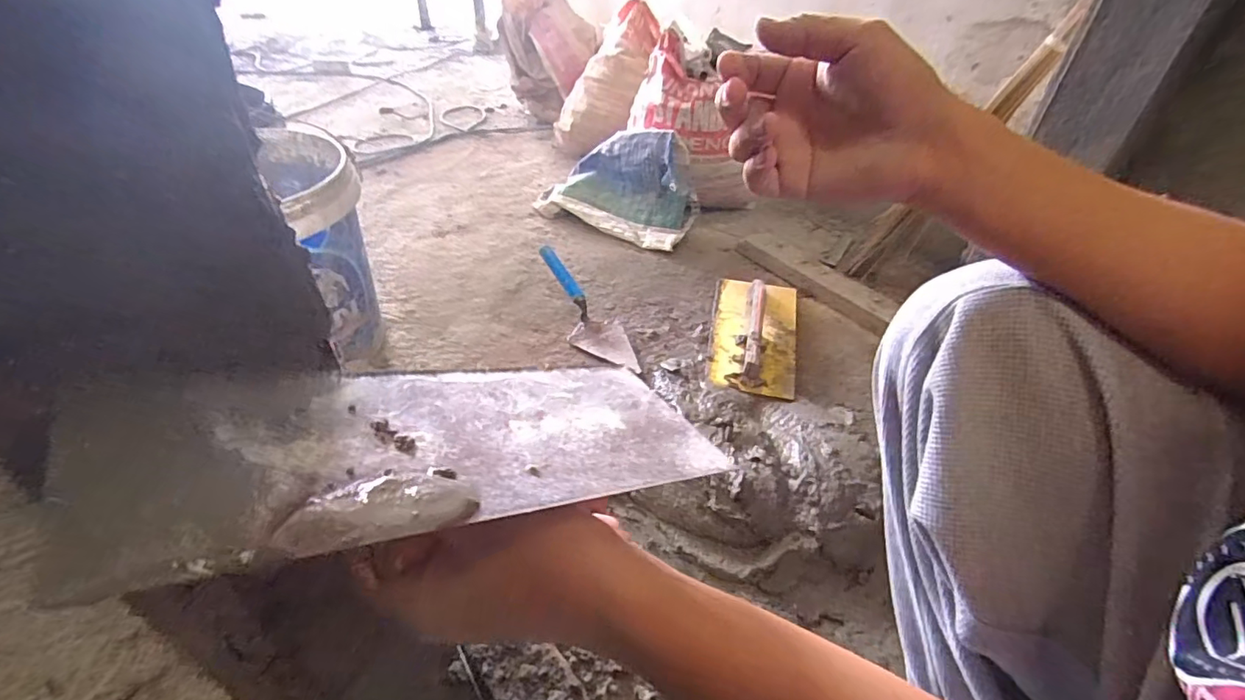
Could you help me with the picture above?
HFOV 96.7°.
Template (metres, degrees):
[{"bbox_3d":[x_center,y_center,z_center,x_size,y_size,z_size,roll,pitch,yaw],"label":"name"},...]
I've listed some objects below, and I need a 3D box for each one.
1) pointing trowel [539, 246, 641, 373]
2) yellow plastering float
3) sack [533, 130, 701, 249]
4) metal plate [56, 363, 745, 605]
[{"bbox_3d":[-0.068,-0.073,1.018,0.095,0.055,0.313,-24,65,-23],"label":"pointing trowel"},{"bbox_3d":[0.240,-0.039,0.997,0.151,0.052,0.328,10,42,8],"label":"yellow plastering float"},{"bbox_3d":[-0.018,-0.396,1.283,0.383,0.195,0.175,20,45,19],"label":"sack"},{"bbox_3d":[-0.059,0.032,0.218,0.228,0.005,0.089,2,29,-42],"label":"metal plate"}]

